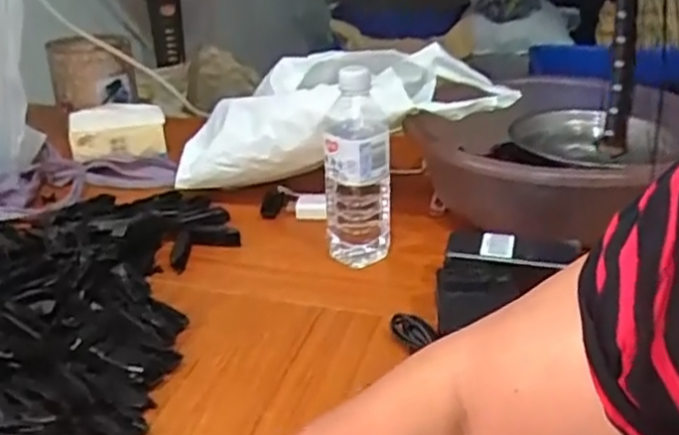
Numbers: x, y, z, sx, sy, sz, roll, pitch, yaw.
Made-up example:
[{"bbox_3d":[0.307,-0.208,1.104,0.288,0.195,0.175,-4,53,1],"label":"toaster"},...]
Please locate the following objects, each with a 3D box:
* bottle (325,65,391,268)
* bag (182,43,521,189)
[{"bbox_3d":[0.021,-0.049,0.748,0.071,0.205,0.070,-1,26,-1],"label":"bottle"},{"bbox_3d":[-0.032,-0.123,0.836,0.443,0.120,0.153,-13,20,25],"label":"bag"}]

